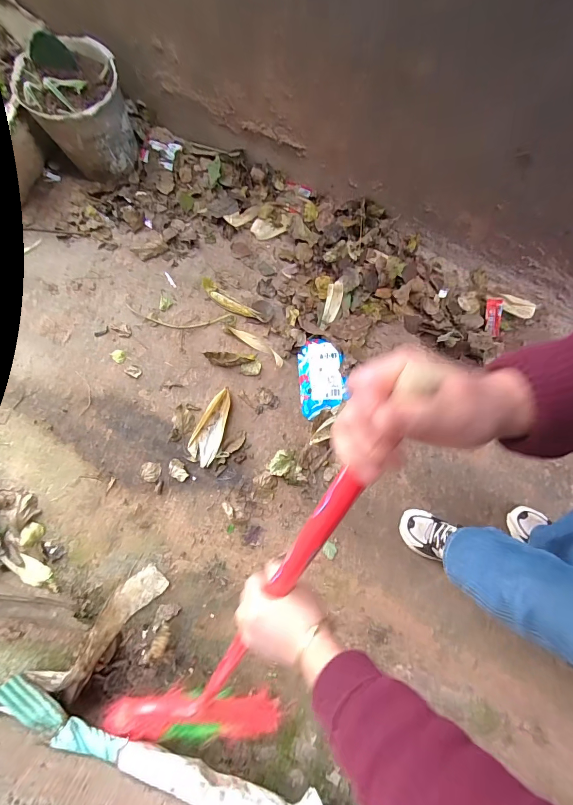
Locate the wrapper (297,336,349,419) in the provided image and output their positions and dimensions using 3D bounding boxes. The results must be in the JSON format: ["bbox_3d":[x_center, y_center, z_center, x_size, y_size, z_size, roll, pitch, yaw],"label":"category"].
[{"bbox_3d":[0.094,-0.068,0.968,0.119,0.025,0.205,-2,77,-6],"label":"wrapper"}]

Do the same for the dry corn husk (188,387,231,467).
[{"bbox_3d":[-0.188,0.063,0.937,0.079,0.025,0.195,26,76,1],"label":"dry corn husk"}]

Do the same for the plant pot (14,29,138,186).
[{"bbox_3d":[-0.562,-0.808,1.003,0.242,0.238,0.242,1,77,-6],"label":"plant pot"}]

